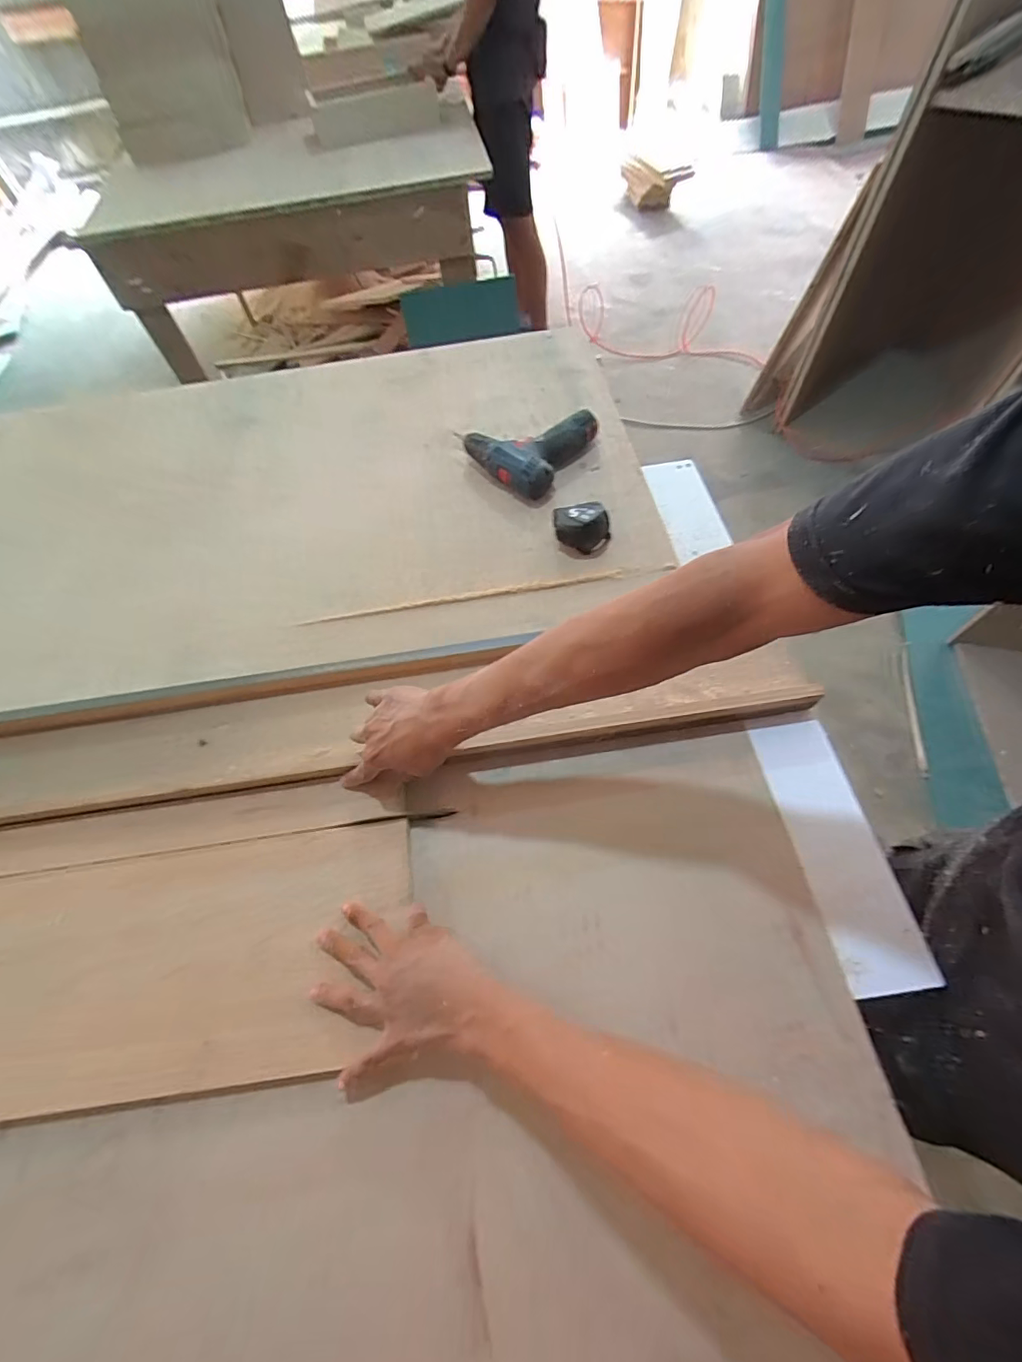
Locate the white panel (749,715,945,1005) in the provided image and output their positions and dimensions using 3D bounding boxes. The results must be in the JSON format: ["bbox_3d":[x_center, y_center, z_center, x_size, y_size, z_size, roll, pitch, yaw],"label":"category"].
[{"bbox_3d":[0.334,0.165,0.516,0.085,0.007,0.260,-9,62,-2],"label":"white panel"}]

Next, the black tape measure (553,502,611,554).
[{"bbox_3d":[0.101,-0.222,0.718,0.081,0.048,0.063,5,62,5],"label":"black tape measure"}]

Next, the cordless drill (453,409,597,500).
[{"bbox_3d":[0.020,-0.386,0.810,0.173,0.053,0.175,32,68,18],"label":"cordless drill"}]

